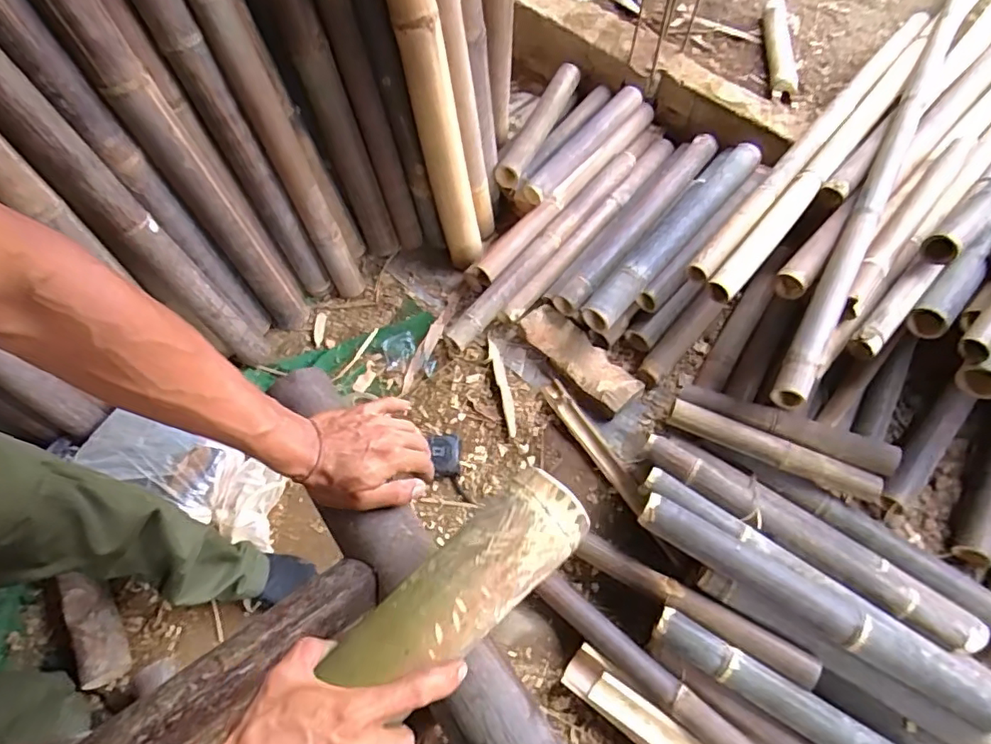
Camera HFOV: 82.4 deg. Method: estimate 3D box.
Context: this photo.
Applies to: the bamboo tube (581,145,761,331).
[{"bbox_3d":[0.395,-0.308,1.257,0.101,0.088,0.579,38,69,17],"label":"bamboo tube"}]

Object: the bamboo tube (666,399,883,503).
[{"bbox_3d":[0.522,0.147,1.069,0.387,0.040,0.057,22,65,10],"label":"bamboo tube"}]

